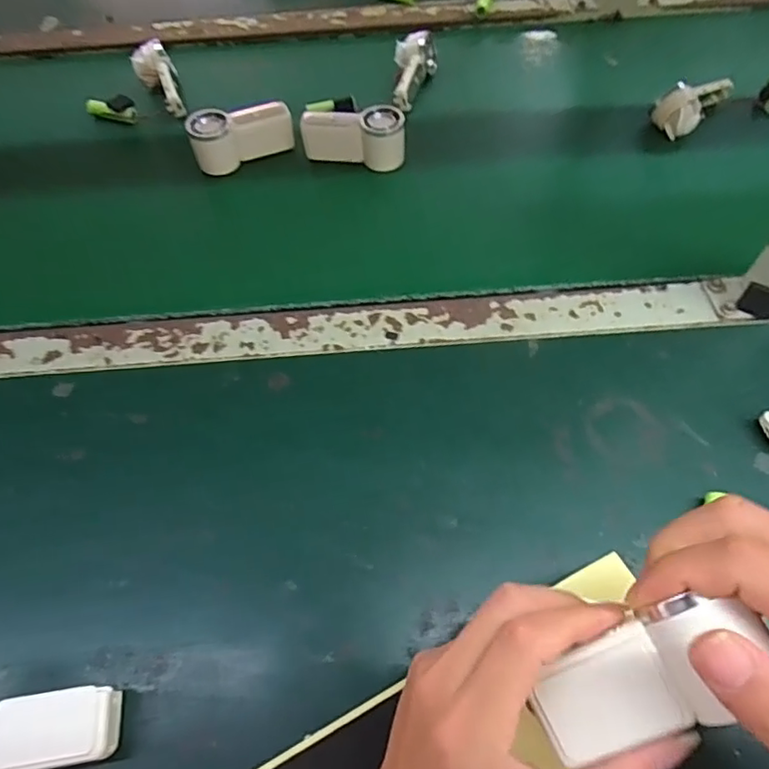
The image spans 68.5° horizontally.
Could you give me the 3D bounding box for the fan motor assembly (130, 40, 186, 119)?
[{"bbox_3d":[-0.231,-0.314,0.592,0.040,0.038,0.096,-24,73,-12],"label":"fan motor assembly"}]

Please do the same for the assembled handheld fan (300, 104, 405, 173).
[{"bbox_3d":[-0.028,-0.231,0.528,0.094,0.042,0.032,4,60,3],"label":"assembled handheld fan"}]

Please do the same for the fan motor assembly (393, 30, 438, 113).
[{"bbox_3d":[0.027,-0.320,0.585,0.041,0.029,0.087,11,74,8],"label":"fan motor assembly"}]

